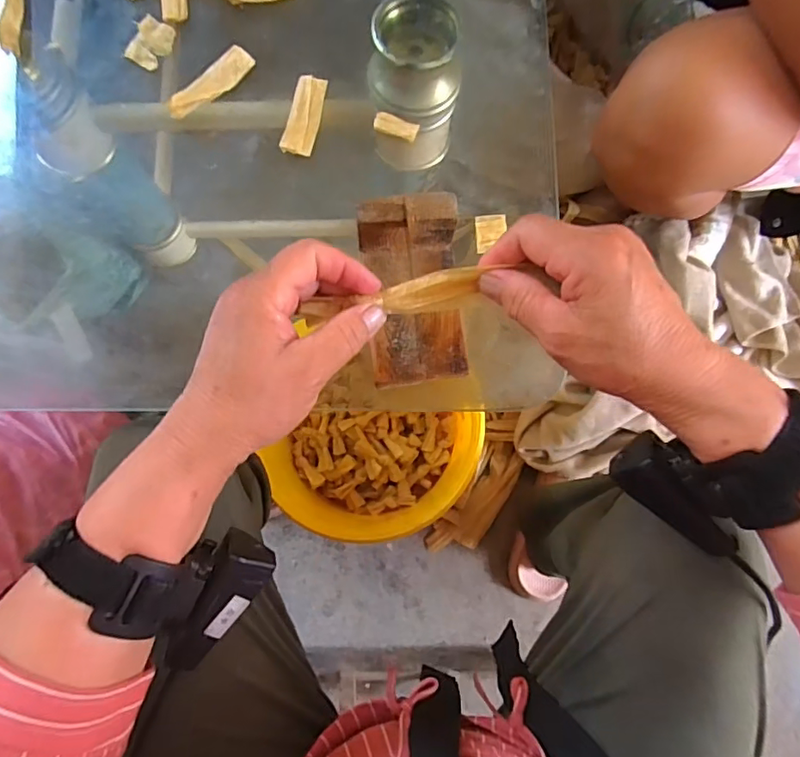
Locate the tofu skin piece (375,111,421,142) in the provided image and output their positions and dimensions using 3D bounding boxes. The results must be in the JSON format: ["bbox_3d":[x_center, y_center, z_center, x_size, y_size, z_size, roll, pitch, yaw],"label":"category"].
[{"bbox_3d":[-0.003,-0.184,0.389,0.032,0.006,0.015,18,79,3],"label":"tofu skin piece"}]

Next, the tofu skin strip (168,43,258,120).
[{"bbox_3d":[-0.138,-0.216,0.390,0.019,0.004,0.074,45,75,-18],"label":"tofu skin strip"}]

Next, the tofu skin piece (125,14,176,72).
[{"bbox_3d":[-0.188,-0.252,0.402,0.028,0.008,0.039,24,79,4],"label":"tofu skin piece"}]

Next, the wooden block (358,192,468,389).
[{"bbox_3d":[0.009,-0.053,0.330,0.060,0.044,0.105,-6,79,-2],"label":"wooden block"}]

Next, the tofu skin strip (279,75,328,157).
[{"bbox_3d":[-0.070,-0.192,0.389,0.022,0.009,0.061,12,79,2],"label":"tofu skin strip"}]

